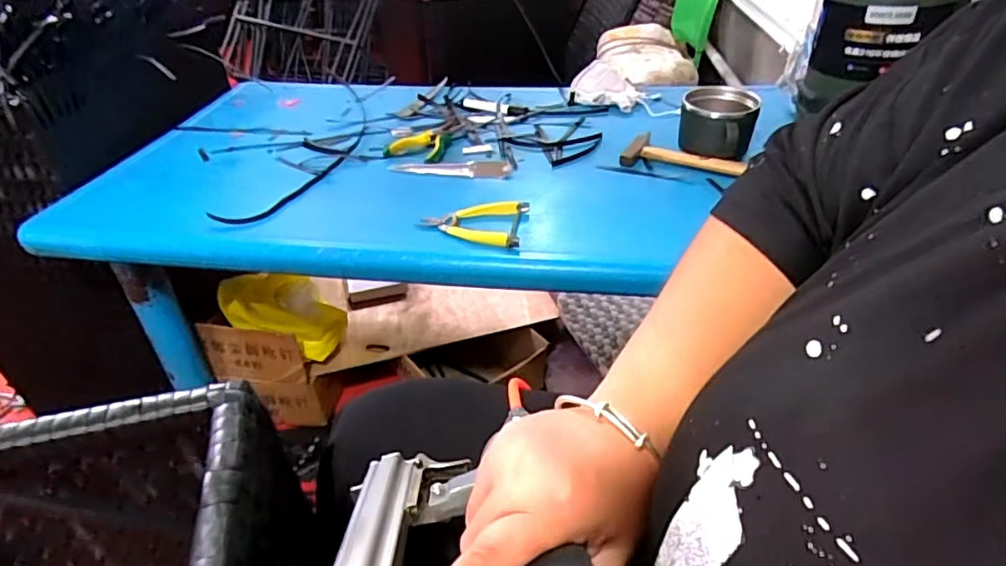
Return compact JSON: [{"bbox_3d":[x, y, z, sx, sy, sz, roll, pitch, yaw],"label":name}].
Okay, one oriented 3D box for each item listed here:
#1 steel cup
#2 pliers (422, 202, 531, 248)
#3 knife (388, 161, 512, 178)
[{"bbox_3d":[0.314,-0.231,0.824,0.103,0.077,0.124,13,39,18],"label":"steel cup"},{"bbox_3d":[-0.037,-0.076,0.692,0.126,0.020,0.094,6,38,9],"label":"pliers"},{"bbox_3d":[-0.078,-0.171,0.819,0.179,0.011,0.037,4,38,6],"label":"knife"}]

